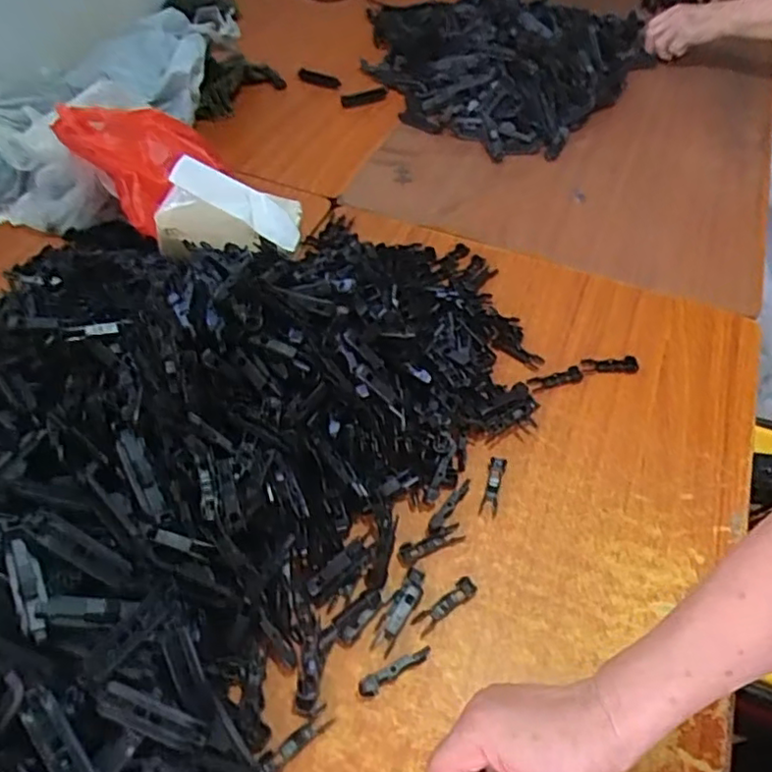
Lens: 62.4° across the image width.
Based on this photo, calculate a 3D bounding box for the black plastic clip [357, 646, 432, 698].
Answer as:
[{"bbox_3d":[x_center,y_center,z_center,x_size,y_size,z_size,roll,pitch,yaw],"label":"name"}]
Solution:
[{"bbox_3d":[0.006,0.200,0.451,0.057,0.012,0.012,-26,58,-22],"label":"black plastic clip"}]

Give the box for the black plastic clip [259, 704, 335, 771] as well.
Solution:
[{"bbox_3d":[-0.059,0.236,0.422,0.055,0.006,0.015,-31,60,-25],"label":"black plastic clip"}]

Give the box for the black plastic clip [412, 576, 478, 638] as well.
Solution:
[{"bbox_3d":[0.045,0.166,0.482,0.056,0.006,0.015,-32,60,-25],"label":"black plastic clip"}]

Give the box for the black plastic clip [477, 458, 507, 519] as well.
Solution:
[{"bbox_3d":[0.092,0.086,0.550,0.014,0.005,0.057,15,53,8],"label":"black plastic clip"}]

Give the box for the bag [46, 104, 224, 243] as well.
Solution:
[{"bbox_3d":[-0.256,-0.261,0.707,0.137,0.077,0.152,31,56,19],"label":"bag"}]

